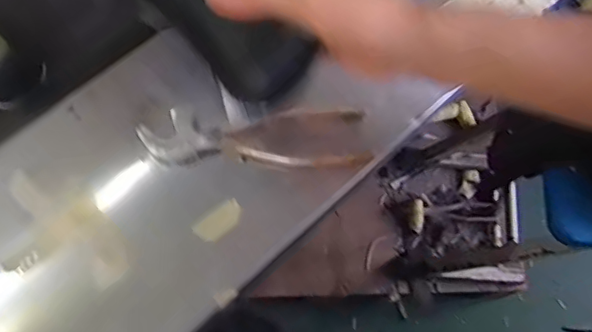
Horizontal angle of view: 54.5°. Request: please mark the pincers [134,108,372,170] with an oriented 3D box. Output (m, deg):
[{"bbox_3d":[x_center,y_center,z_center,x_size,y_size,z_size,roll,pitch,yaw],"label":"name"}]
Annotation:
[{"bbox_3d":[-0.034,-0.024,0.486,0.190,0.012,0.052,-3,71,-7],"label":"pincers"}]

